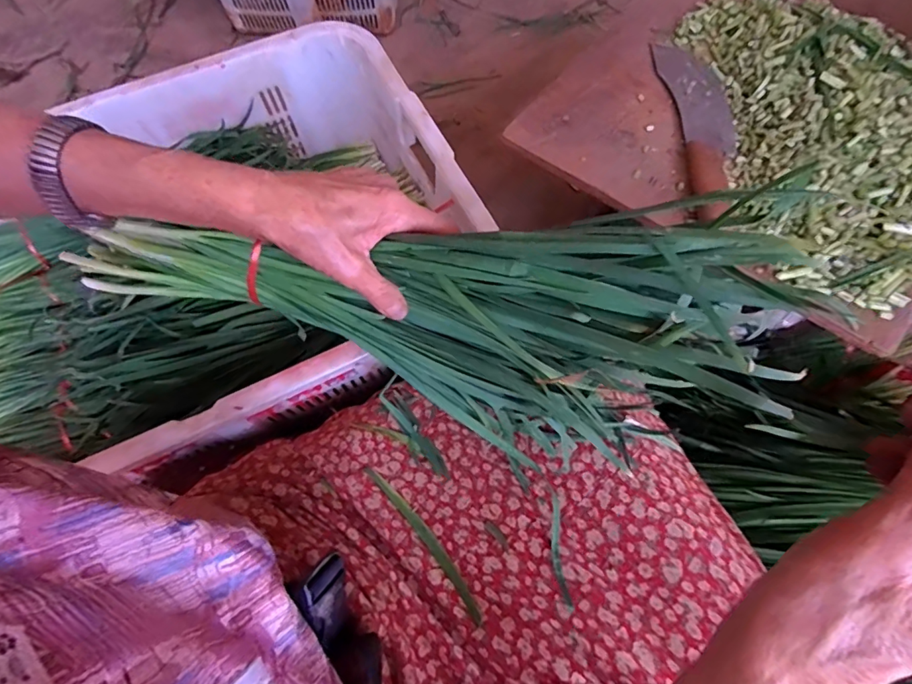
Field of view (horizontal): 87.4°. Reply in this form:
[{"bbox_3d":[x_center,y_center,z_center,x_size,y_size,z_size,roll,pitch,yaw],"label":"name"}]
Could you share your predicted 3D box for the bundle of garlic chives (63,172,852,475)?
[{"bbox_3d":[-0.029,-0.002,0.330,0.444,0.245,0.084,7,68,4],"label":"bundle of garlic chives"}]

